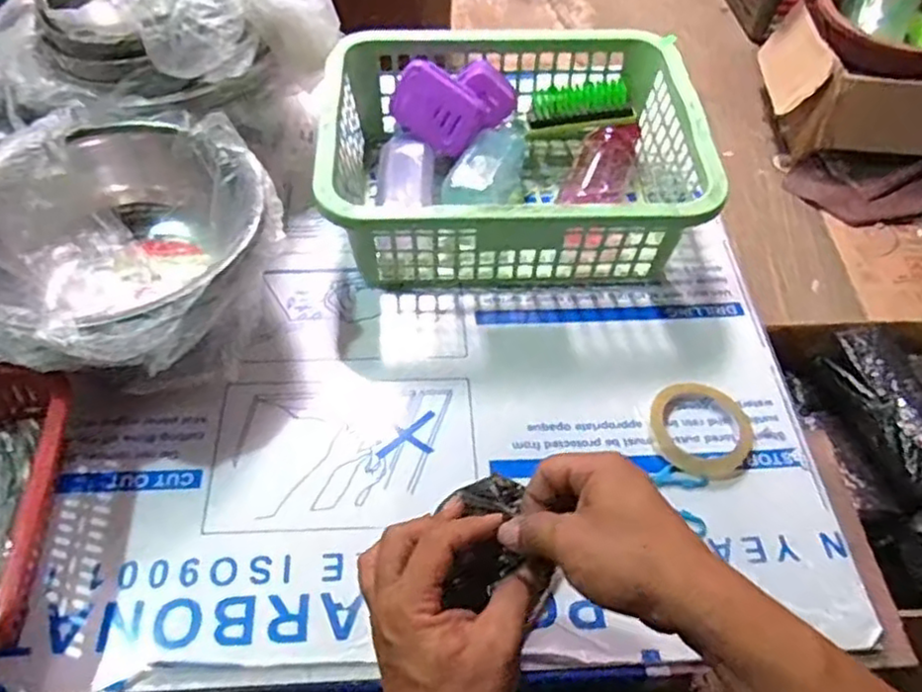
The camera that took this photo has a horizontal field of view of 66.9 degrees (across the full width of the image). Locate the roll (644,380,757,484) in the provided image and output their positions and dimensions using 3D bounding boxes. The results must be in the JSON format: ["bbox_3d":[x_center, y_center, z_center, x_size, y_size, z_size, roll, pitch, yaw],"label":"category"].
[{"bbox_3d":[0.235,0.080,0.685,0.101,0.014,0.099,1,56,-2],"label":"roll"}]

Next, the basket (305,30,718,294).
[{"bbox_3d":[0.052,-0.210,0.792,0.393,0.149,0.288,-1,56,-4],"label":"basket"}]

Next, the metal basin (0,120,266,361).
[{"bbox_3d":[-0.312,-0.092,0.653,0.256,0.128,0.254,1,56,-2],"label":"metal basin"}]

